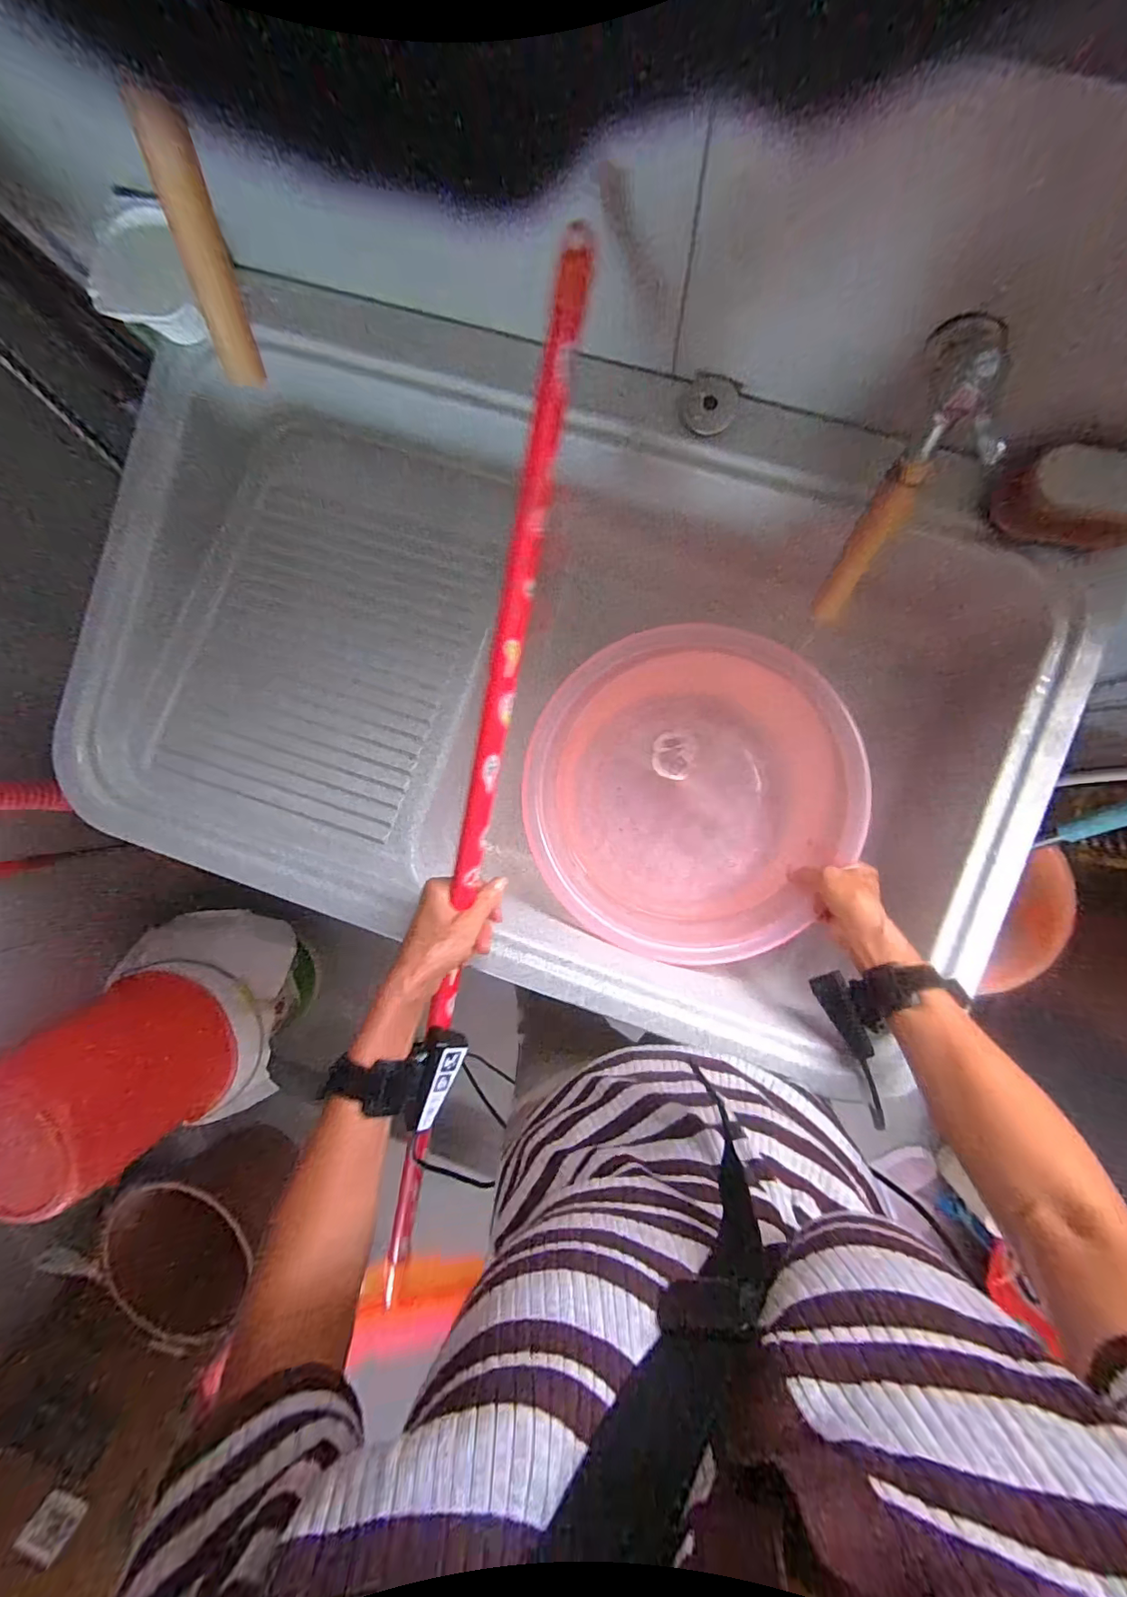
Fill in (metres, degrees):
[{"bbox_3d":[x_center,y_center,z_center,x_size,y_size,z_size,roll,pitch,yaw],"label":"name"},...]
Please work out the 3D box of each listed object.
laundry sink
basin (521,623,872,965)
[{"bbox_3d":[-0.016,-0.113,0.555,0.884,0.217,0.532,18,95,5],"label":"laundry sink"},{"bbox_3d":[0.142,0.001,0.576,0.334,0.112,0.322,0,93,7],"label":"basin"}]

